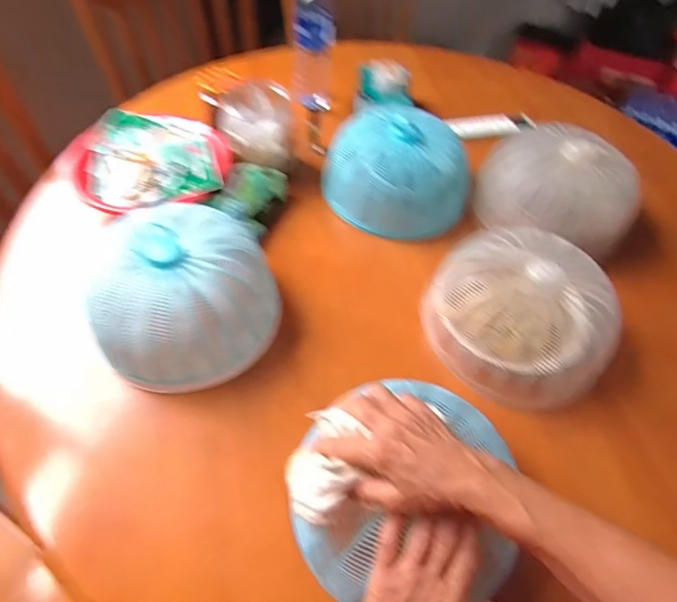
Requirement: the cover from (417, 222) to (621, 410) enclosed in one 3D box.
[{"bbox_3d":[0.231,0.017,0.584,0.196,0.129,0.224,-14,57,-13],"label":"cover"}]

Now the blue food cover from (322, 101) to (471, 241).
[{"bbox_3d":[0.098,-0.215,0.739,0.224,0.118,0.219,-27,61,-21],"label":"blue food cover"}]

